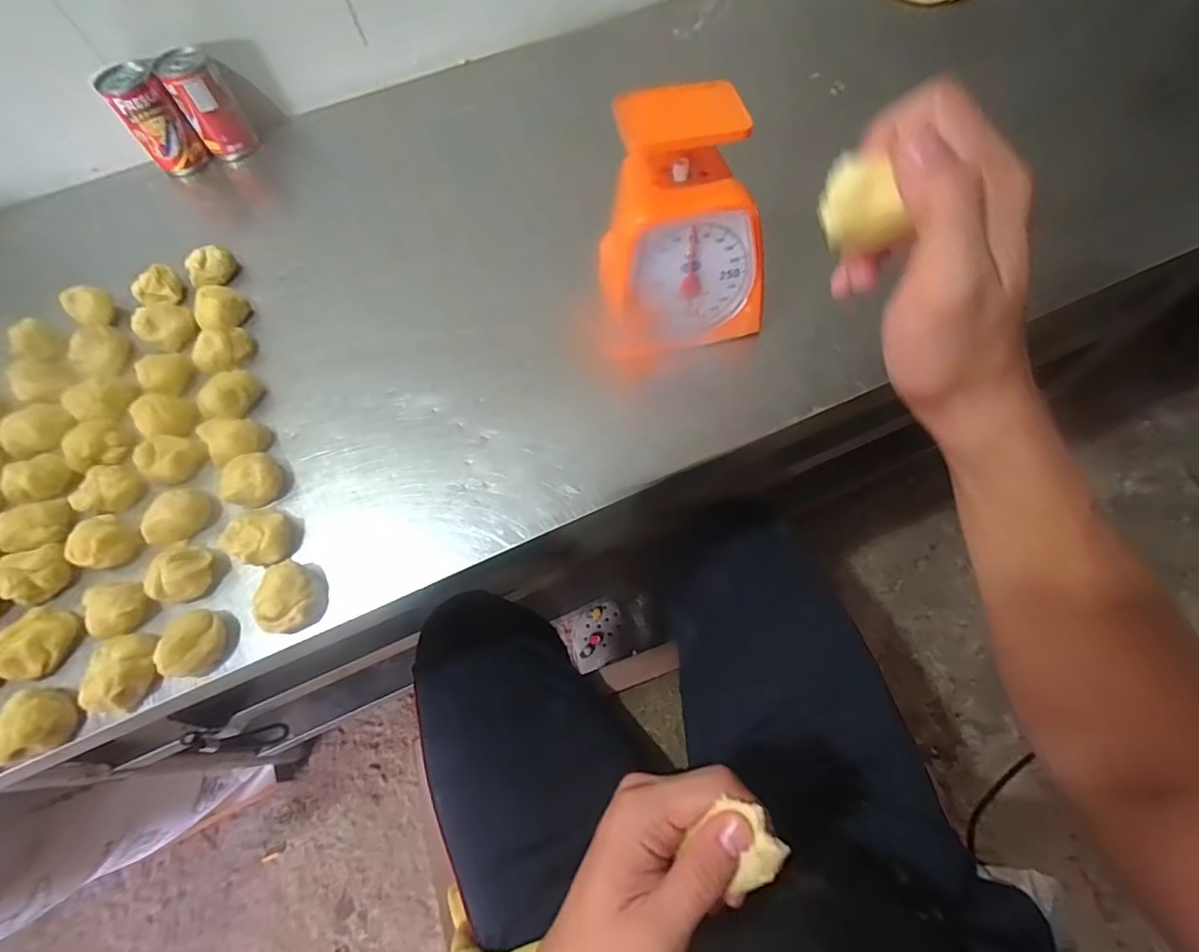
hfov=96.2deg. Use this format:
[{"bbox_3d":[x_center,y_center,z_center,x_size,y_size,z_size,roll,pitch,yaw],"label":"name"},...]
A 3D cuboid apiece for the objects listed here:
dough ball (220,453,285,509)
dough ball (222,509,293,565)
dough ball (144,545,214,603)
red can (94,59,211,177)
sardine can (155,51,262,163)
[{"bbox_3d":[-0.264,0.003,0.405,0.039,0.021,0.036,-1,64,2],"label":"dough ball"},{"bbox_3d":[-0.242,0.043,0.385,0.033,0.027,0.039,24,68,14],"label":"dough ball"},{"bbox_3d":[-0.292,0.068,0.375,0.034,0.025,0.040,10,65,8],"label":"dough ball"},{"bbox_3d":[-0.456,-0.365,0.553,0.050,0.091,0.049,-1,64,2],"label":"red can"},{"bbox_3d":[-0.405,-0.384,0.563,0.049,0.088,0.047,-1,64,2],"label":"sardine can"}]

